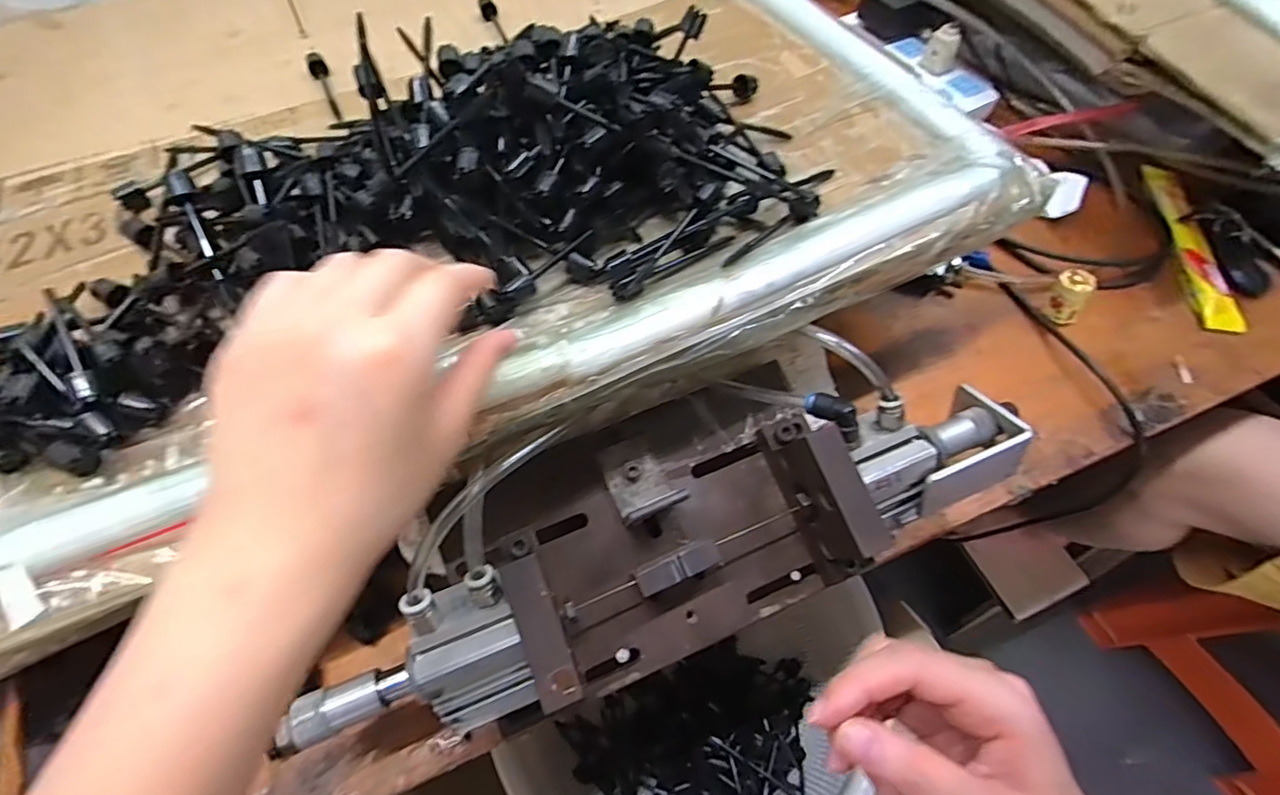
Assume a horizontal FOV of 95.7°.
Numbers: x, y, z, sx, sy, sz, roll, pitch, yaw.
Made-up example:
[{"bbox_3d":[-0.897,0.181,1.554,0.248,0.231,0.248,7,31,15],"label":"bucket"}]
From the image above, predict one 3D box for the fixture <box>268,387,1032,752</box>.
[{"bbox_3d":[0.021,0.084,0.345,0.428,0.107,0.114,-21,61,-12],"label":"fixture"}]

